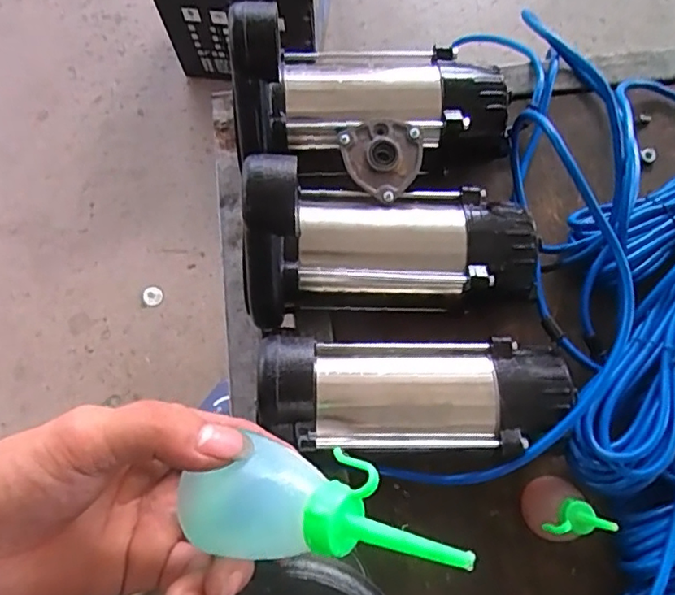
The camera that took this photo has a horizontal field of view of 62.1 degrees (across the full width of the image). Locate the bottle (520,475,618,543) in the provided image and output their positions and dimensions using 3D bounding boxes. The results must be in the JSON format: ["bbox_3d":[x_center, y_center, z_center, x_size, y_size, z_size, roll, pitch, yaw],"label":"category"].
[{"bbox_3d":[0.174,0.165,0.433,0.042,0.084,0.050,13,76,3],"label":"bottle"}]

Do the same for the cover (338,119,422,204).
[{"bbox_3d":[0.035,-0.117,0.459,0.064,0.024,0.063,33,78,8],"label":"cover"}]

